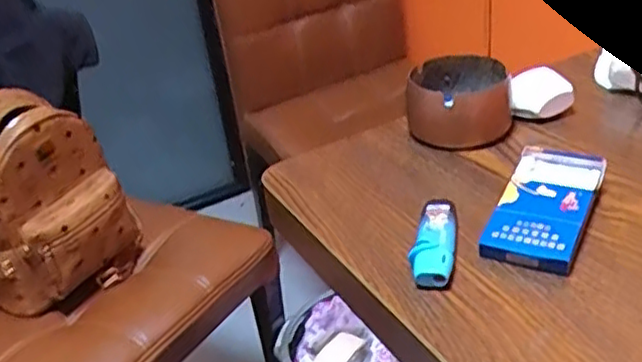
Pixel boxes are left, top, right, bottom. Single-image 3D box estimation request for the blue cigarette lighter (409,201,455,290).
[{"bbox_3d":[0.075,0.041,0.446,0.025,0.018,0.080,3,32,16],"label":"blue cigarette lighter"}]

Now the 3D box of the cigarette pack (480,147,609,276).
[{"bbox_3d":[0.152,0.017,0.462,0.055,0.025,0.113,11,35,28],"label":"cigarette pack"}]

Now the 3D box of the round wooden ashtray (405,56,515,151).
[{"bbox_3d":[0.118,-0.068,0.587,0.084,0.051,0.079,-6,30,3],"label":"round wooden ashtray"}]

